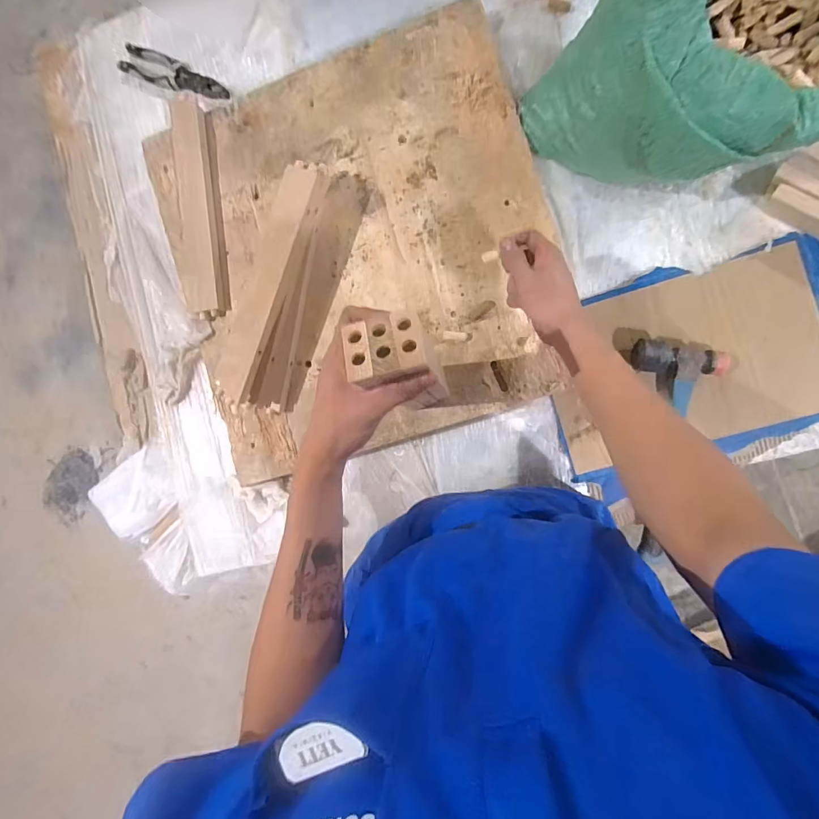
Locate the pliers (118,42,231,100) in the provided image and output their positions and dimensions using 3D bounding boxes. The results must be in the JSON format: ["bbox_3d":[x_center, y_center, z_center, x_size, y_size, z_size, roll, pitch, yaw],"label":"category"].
[{"bbox_3d":[-0.401,-0.575,0.742,0.193,0.015,0.050,22,93,8],"label":"pliers"}]

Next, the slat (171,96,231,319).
[{"bbox_3d":[-0.337,-0.317,0.693,0.075,0.015,0.333,-6,91,4],"label":"slat"}]

